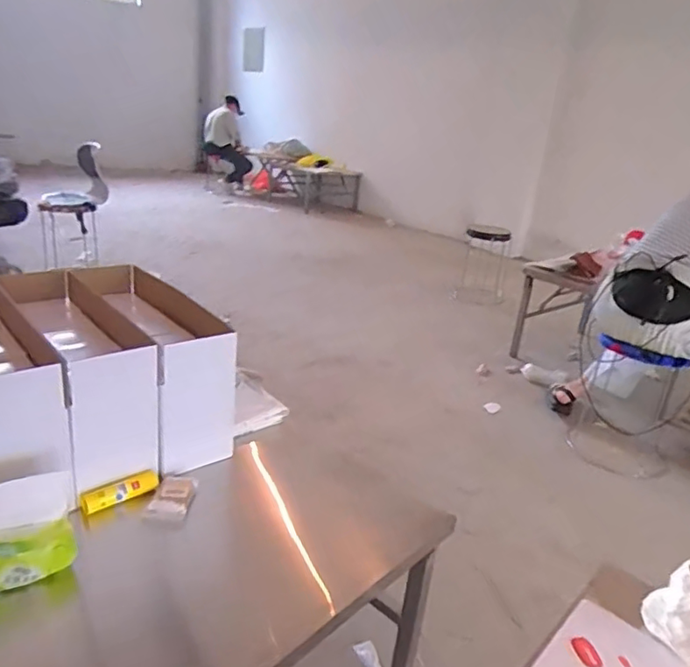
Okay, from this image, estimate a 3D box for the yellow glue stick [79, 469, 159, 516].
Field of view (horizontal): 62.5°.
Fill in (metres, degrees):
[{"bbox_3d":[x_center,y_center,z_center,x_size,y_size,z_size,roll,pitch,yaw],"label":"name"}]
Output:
[{"bbox_3d":[-0.345,0.244,0.881,0.120,0.033,0.029,-14,29,-41],"label":"yellow glue stick"}]

